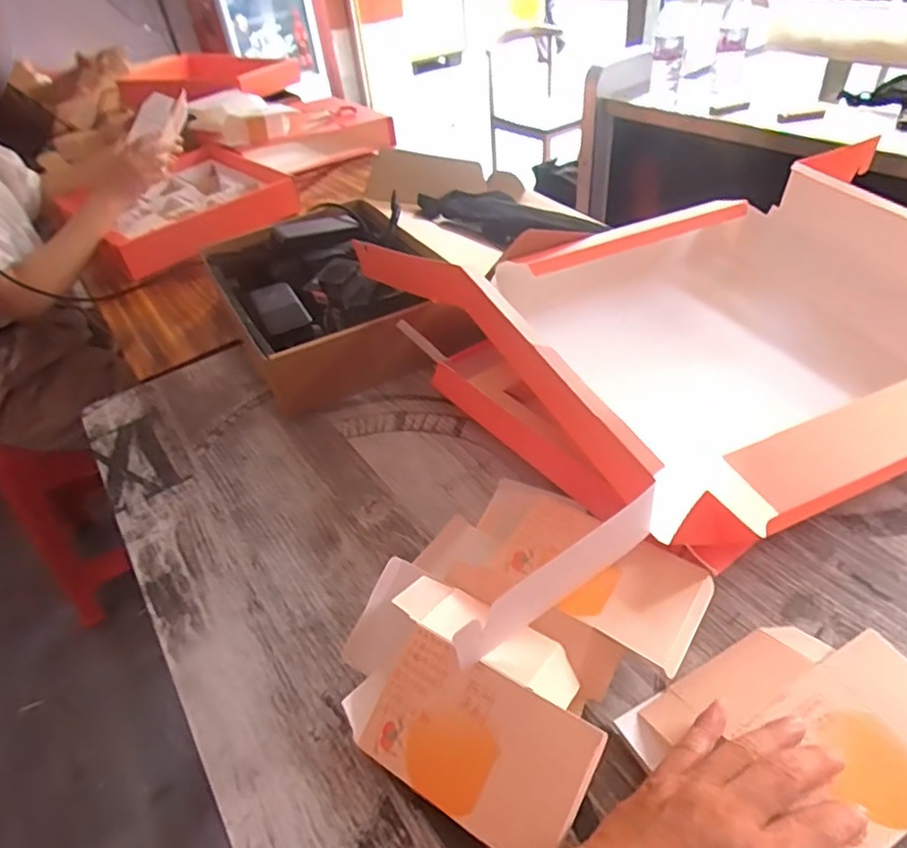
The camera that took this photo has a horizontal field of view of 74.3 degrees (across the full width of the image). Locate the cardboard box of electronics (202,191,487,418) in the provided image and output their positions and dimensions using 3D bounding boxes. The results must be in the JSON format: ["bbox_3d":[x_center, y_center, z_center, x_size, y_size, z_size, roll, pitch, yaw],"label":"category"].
[{"bbox_3d":[-0.158,-0.182,0.803,0.261,0.098,0.353,-23,43,-17],"label":"cardboard box of electronics"}]

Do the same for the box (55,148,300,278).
[{"bbox_3d":[-0.528,-0.425,1.153,0.331,0.082,0.339,-35,48,-28],"label":"box"}]

